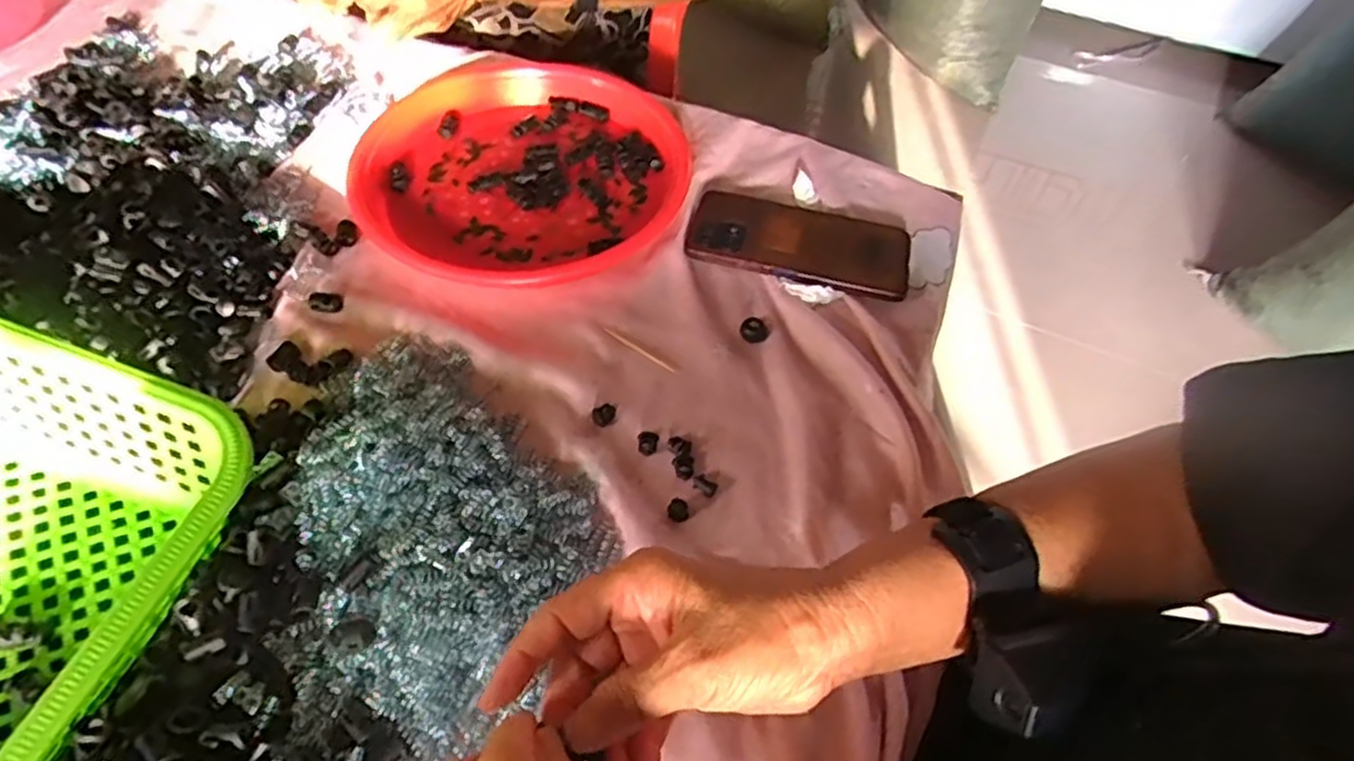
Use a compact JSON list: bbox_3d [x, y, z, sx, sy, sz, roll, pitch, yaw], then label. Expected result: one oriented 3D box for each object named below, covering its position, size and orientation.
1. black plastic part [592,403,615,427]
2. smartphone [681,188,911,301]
[{"bbox_3d":[-0.045,0.021,0.450,0.015,0.006,0.011,-23,60,-18],"label":"black plastic part"},{"bbox_3d":[0.092,-0.107,0.541,0.165,0.016,0.088,11,56,4],"label":"smartphone"}]

